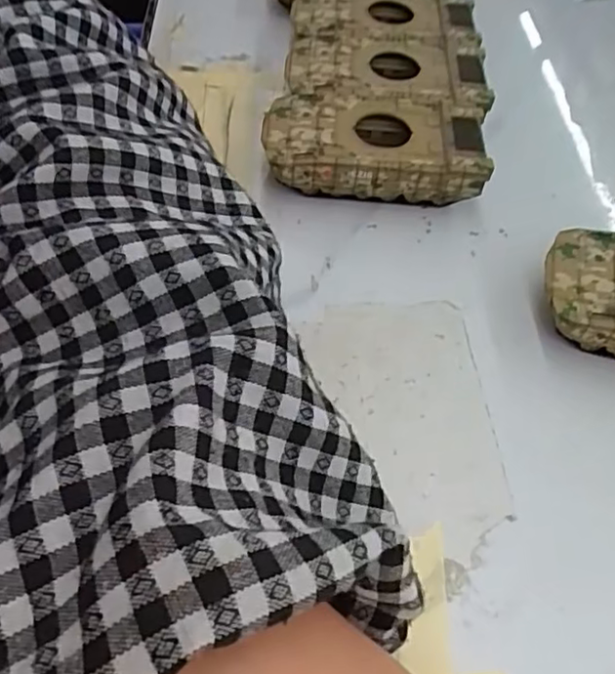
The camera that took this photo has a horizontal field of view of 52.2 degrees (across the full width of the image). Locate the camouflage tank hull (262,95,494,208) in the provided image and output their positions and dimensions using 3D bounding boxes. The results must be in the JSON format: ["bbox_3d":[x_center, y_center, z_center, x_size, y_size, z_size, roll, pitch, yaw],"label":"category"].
[{"bbox_3d":[0.029,-0.083,0.284,0.094,0.027,0.048,4,55,-1],"label":"camouflage tank hull"}]

